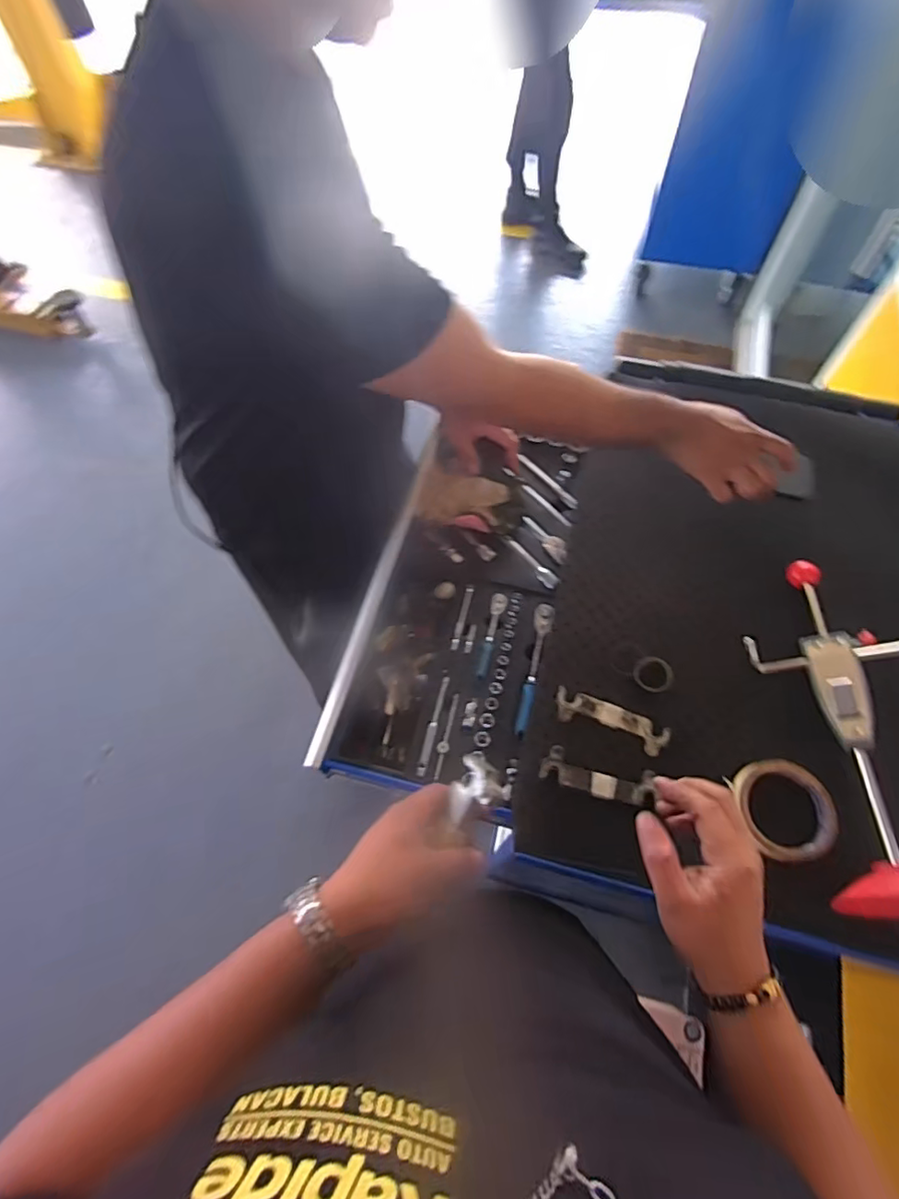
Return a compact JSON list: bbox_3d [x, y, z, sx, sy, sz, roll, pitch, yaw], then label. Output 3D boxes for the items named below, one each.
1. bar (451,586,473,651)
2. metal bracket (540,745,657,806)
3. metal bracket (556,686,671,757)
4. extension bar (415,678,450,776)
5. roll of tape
[{"bbox_3d":[0.018,0.022,0.773,0.013,0.009,0.101,11,64,8],"label":"bar"},{"bbox_3d":[0.146,0.176,0.567,0.106,0.014,0.036,13,65,10],"label":"metal bracket"},{"bbox_3d":[0.174,0.130,0.612,0.121,0.014,0.035,20,66,12],"label":"metal bracket"},{"bbox_3d":[-0.020,0.157,0.704,0.012,0.010,0.123,13,65,8],"label":"extension bar"},{"bbox_3d":[0.332,0.202,0.557,0.084,0.020,0.092,-1,63,2],"label":"roll of tape"}]

